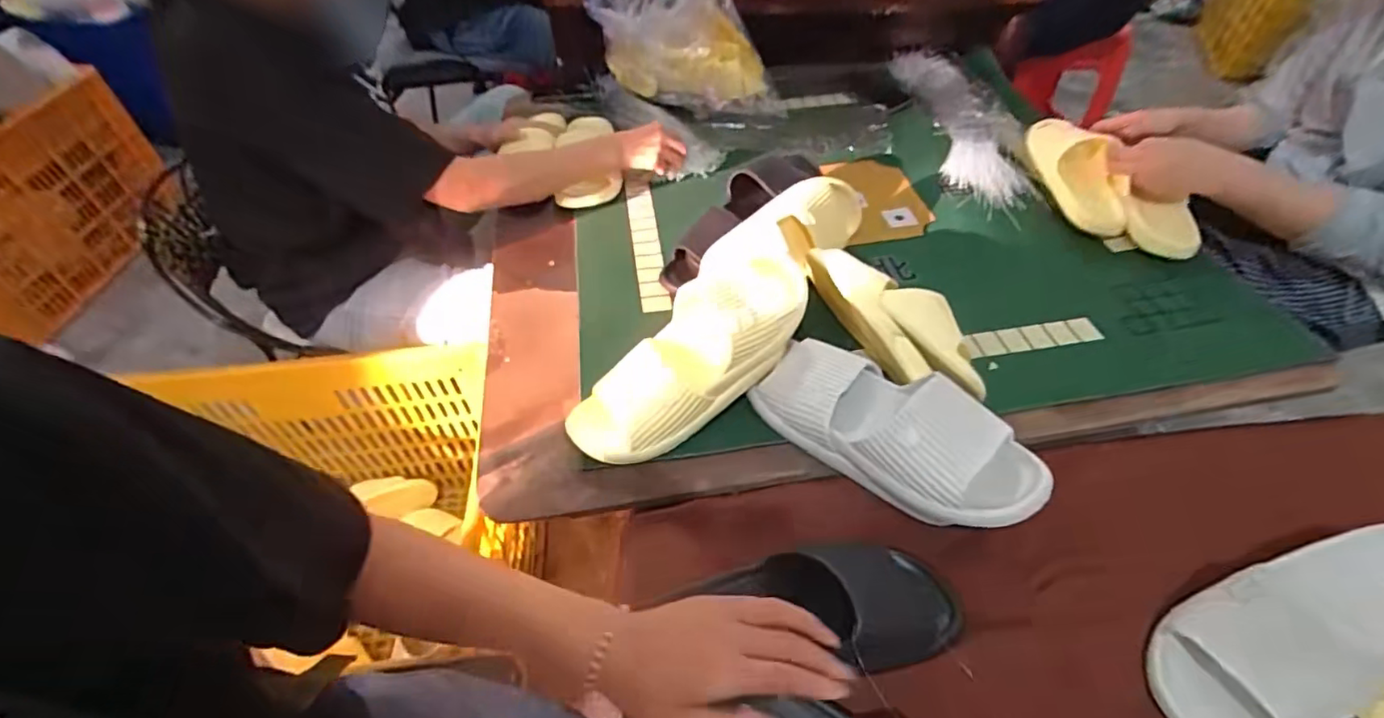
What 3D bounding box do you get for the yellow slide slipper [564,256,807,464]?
[{"bbox_3d":[-0.007,-0.010,0.624,0.298,0.098,0.120,-41,57,-3],"label":"yellow slide slipper"}]

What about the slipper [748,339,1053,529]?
[{"bbox_3d":[0.194,0.070,0.581,0.276,0.095,0.103,35,59,27],"label":"slipper"}]

